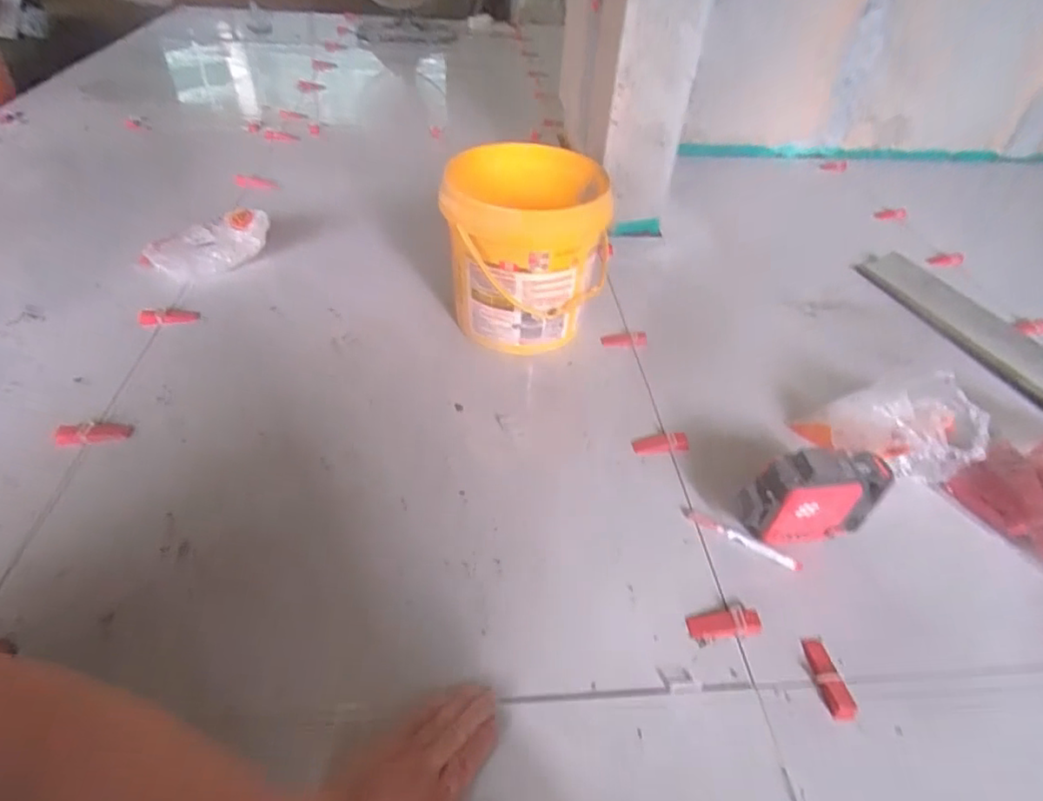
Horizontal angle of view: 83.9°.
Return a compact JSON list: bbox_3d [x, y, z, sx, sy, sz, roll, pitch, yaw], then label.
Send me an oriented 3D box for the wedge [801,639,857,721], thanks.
[{"bbox_3d":[0.297,0.269,0.565,0.022,0.013,0.074,-2,43,-6],"label":"wedge"}]

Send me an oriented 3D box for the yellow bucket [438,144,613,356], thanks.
[{"bbox_3d":[0.008,-0.222,0.905,0.226,0.251,0.221,6,42,2],"label":"yellow bucket"}]

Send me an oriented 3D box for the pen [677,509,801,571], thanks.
[{"bbox_3d":[0.253,0.160,0.675,0.138,0.009,0.014,25,46,22],"label":"pen"}]

